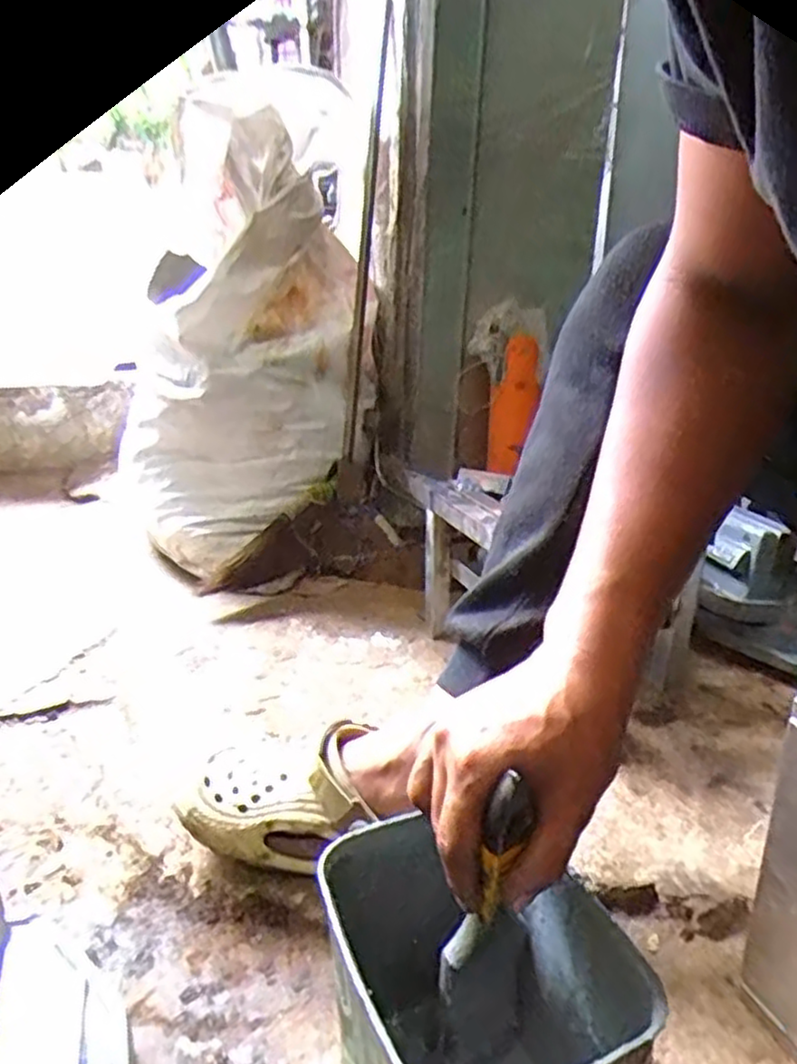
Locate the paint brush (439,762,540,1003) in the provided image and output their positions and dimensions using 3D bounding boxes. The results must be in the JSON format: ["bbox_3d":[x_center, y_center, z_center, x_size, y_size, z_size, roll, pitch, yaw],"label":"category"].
[{"bbox_3d":[0.040,0.172,0.344,0.019,0.133,0.010,18,22,9],"label":"paint brush"}]

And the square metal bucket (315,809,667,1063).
[{"bbox_3d":[0.039,0.245,0.361,0.117,0.133,0.159,-11,20,-21],"label":"square metal bucket"}]

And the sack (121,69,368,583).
[{"bbox_3d":[-0.255,-0.266,1.060,0.337,0.631,0.205,-6,21,-13],"label":"sack"}]

